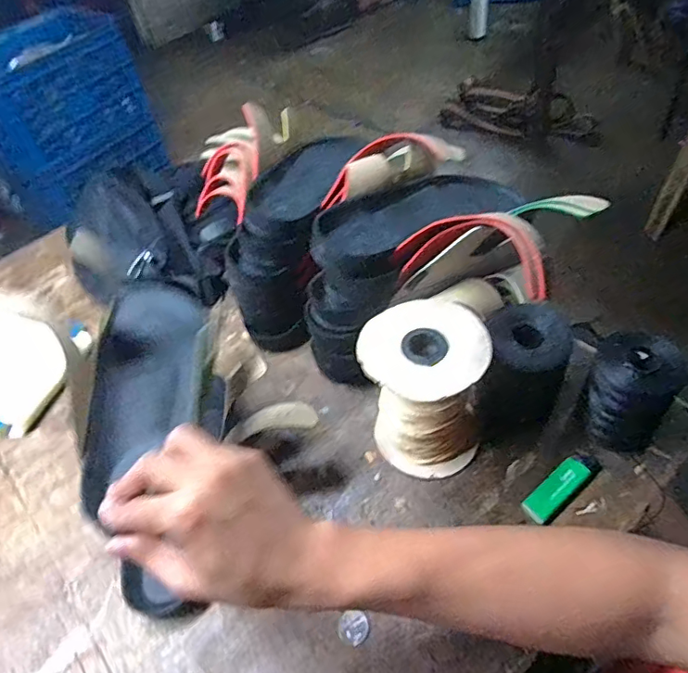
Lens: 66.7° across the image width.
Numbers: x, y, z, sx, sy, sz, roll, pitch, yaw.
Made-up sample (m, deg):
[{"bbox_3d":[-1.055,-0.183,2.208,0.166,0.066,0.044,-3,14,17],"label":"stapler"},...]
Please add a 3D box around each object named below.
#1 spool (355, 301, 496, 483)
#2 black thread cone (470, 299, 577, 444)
[{"bbox_3d":[0.071,0.049,0.482,0.101,0.146,0.105,-4,51,5],"label":"spool"},{"bbox_3d":[0.163,0.030,0.506,0.086,0.114,0.083,-9,50,1],"label":"black thread cone"}]

